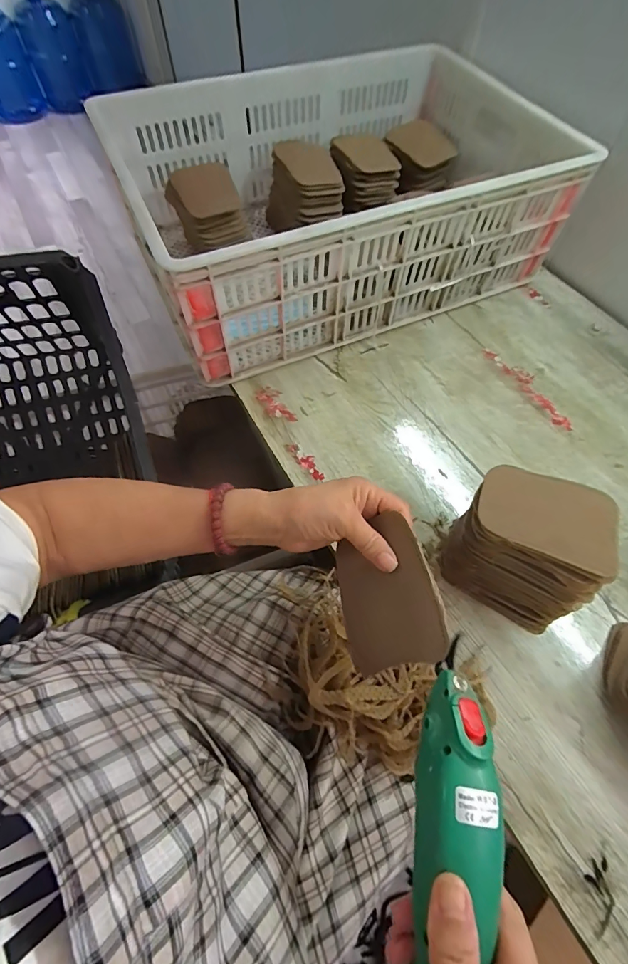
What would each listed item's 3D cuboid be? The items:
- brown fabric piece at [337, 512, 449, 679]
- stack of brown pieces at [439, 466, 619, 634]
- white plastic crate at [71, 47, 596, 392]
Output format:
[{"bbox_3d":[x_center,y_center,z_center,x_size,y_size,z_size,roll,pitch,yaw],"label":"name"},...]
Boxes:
[{"bbox_3d":[0.056,0.085,0.314,0.079,0.004,0.110,-30,56,34],"label":"brown fabric piece"},{"bbox_3d":[0.208,0.064,0.404,0.124,0.114,0.105,29,64,14],"label":"stack of brown pieces"},{"bbox_3d":[0.037,-0.454,0.641,0.614,0.196,0.439,-23,64,-13],"label":"white plastic crate"}]

